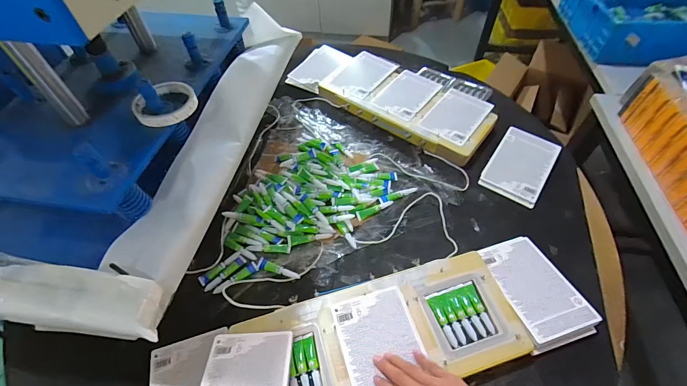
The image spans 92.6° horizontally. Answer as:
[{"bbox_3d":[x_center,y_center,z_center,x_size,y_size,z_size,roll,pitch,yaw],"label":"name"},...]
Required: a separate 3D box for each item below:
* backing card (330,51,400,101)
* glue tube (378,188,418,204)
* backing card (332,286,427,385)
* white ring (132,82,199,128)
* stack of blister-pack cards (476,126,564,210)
[{"bbox_3d":[0.053,-0.320,0.882,0.125,0.008,0.178,25,59,23],"label":"backing card"},{"bbox_3d":[0.112,0.002,0.680,0.082,0.008,0.016,-17,55,-12],"label":"glue tube"},{"bbox_3d":[0.058,0.228,0.475,0.114,0.006,0.168,-12,54,-11],"label":"backing card"},{"bbox_3d":[-0.275,-0.139,0.507,0.088,0.022,0.087,0,53,1],"label":"white ring"},{"bbox_3d":[0.388,-0.063,0.717,0.118,0.010,0.178,29,69,22],"label":"stack of blister-pack cards"}]

